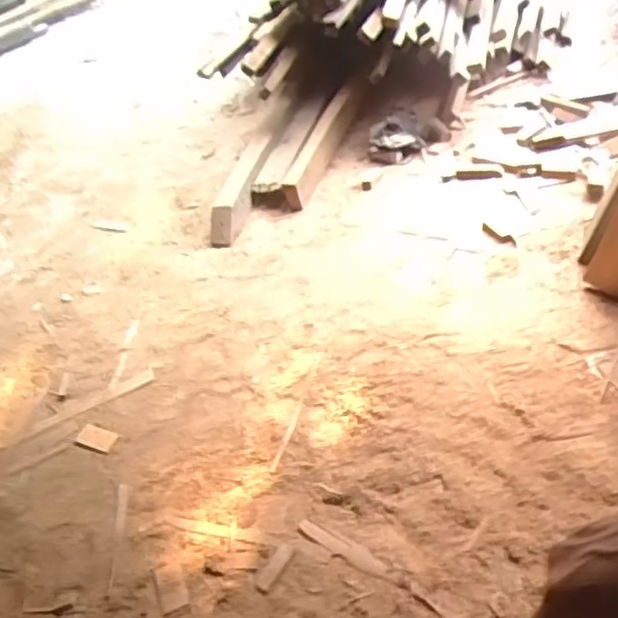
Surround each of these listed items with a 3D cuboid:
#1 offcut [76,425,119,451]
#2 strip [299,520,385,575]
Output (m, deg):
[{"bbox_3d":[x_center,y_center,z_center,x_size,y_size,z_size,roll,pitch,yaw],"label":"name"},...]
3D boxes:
[{"bbox_3d":[-0.515,0.313,1.591,0.093,0.010,0.049,8,47,21],"label":"offcut"},{"bbox_3d":[0.067,0.493,1.358,0.198,0.008,0.037,19,51,30],"label":"strip"}]

